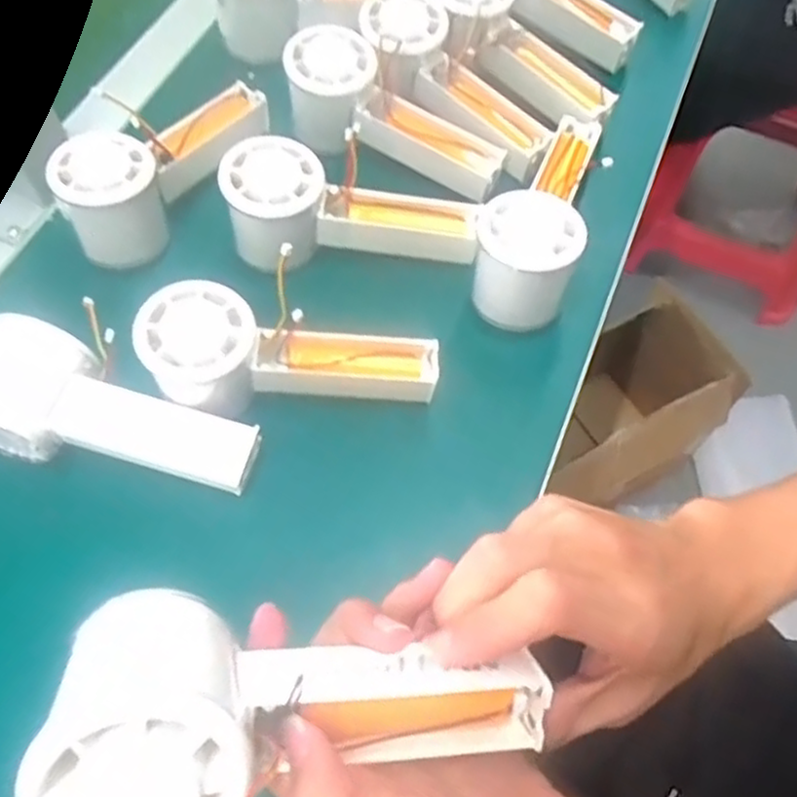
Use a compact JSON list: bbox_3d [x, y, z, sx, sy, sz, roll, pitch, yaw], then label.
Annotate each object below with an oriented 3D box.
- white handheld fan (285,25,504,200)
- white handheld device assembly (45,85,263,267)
[{"bbox_3d":[-0.003,-0.182,0.461,0.149,0.055,0.053,24,65,13],"label":"white handheld fan"},{"bbox_3d":[-0.145,-0.152,0.445,0.056,0.057,0.154,27,65,14],"label":"white handheld device assembly"}]

